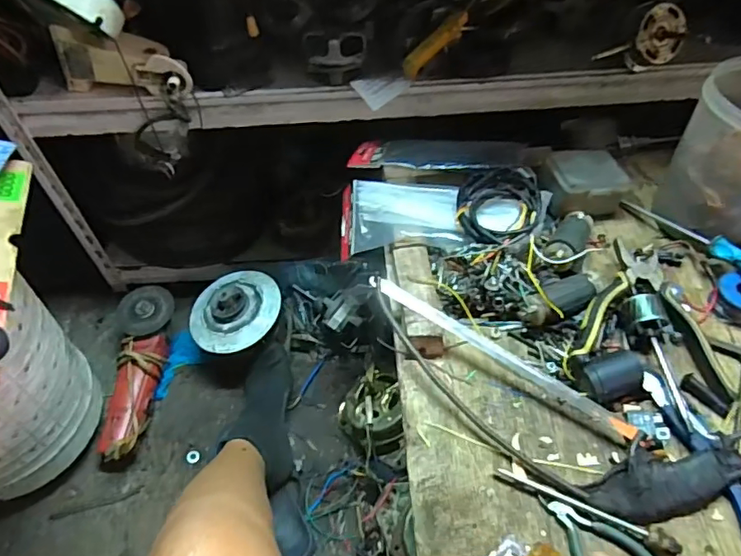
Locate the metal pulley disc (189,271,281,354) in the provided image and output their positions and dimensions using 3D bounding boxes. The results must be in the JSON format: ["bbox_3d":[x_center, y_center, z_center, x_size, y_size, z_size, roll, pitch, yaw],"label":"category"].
[{"bbox_3d":[-0.220,0.048,0.887,0.138,0.042,0.145,-2,52,2],"label":"metal pulley disc"}]

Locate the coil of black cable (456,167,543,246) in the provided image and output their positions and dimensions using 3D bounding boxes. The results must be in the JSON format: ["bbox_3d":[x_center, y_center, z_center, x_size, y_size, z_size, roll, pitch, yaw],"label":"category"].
[{"bbox_3d":[0.148,-0.084,0.632,0.092,0.020,0.119,4,52,7],"label":"coil of black cable"}]

